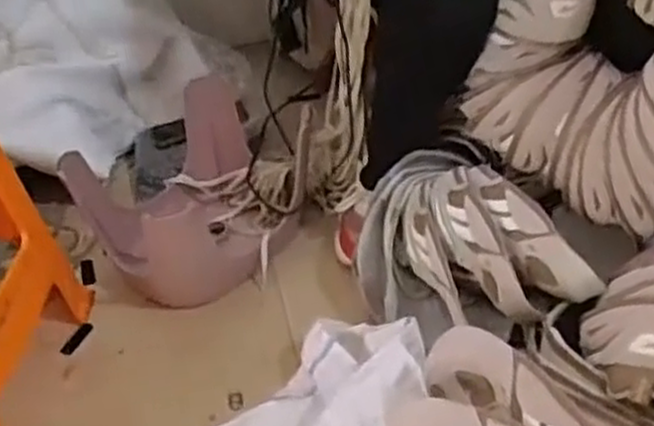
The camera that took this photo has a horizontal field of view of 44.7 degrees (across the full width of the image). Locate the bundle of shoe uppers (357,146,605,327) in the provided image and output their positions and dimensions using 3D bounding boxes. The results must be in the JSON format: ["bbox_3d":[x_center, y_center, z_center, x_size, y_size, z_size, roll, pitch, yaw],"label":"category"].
[{"bbox_3d":[0.143,0.046,0.951,0.157,0.169,0.321,-19,40,-17],"label":"bundle of shoe uppers"}]

